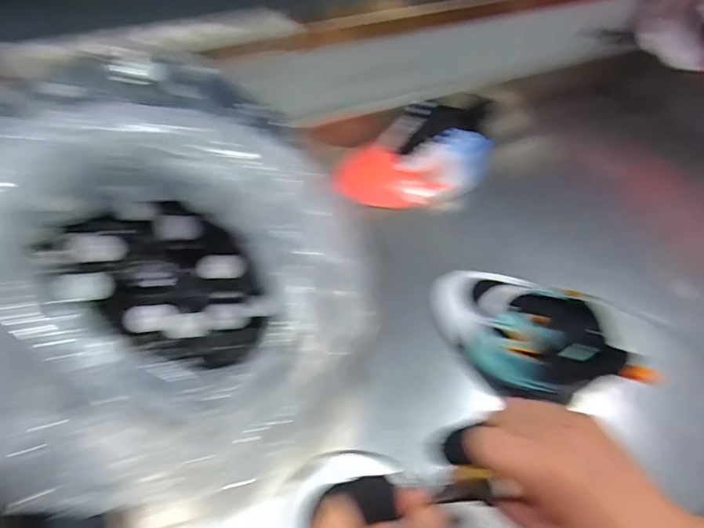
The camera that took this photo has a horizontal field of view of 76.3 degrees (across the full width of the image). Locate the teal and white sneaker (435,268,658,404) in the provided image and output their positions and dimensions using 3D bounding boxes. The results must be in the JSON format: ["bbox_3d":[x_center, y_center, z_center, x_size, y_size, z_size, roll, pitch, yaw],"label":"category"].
[{"bbox_3d":[0.161,0.059,0.425,0.099,0.070,0.187,-28,57,-23],"label":"teal and white sneaker"}]

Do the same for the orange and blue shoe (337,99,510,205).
[{"bbox_3d":[0.078,-0.122,0.581,0.195,0.065,0.064,-7,50,9],"label":"orange and blue shoe"}]

